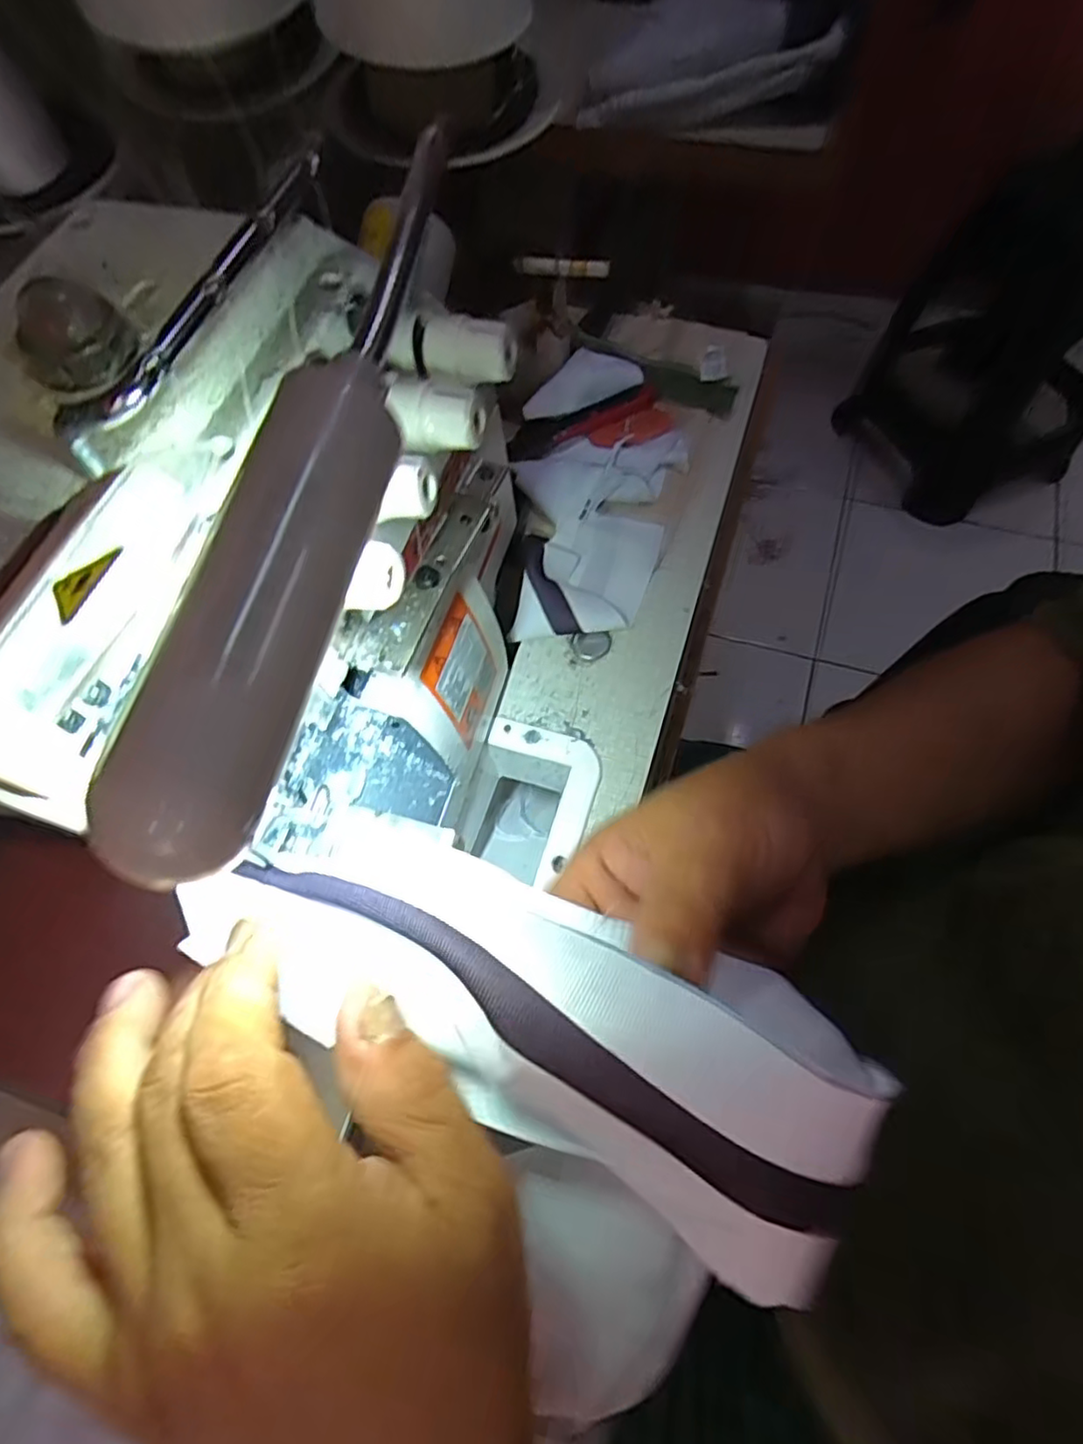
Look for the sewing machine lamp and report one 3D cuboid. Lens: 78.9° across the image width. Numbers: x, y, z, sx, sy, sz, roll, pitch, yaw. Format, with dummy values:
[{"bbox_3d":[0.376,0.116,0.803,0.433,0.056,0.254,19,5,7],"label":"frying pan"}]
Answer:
[{"bbox_3d":[-0.037,-0.033,0.103,0.019,0.015,0.116,6,64,6],"label":"sewing machine lamp"}]

